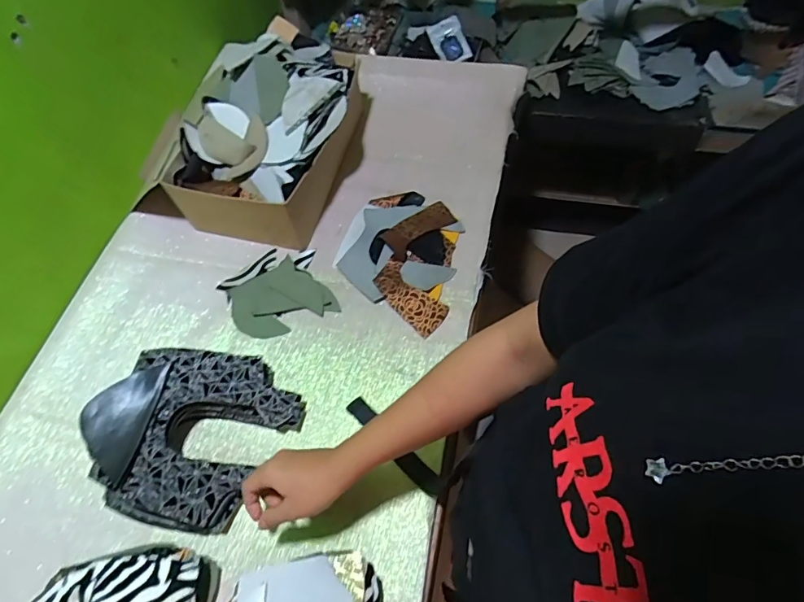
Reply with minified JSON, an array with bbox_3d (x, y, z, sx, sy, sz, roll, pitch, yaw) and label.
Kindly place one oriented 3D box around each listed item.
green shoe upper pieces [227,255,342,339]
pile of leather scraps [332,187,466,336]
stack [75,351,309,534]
[{"bbox_3d":[-0.179,-0.004,0.680,0.136,0.013,0.109,-28,63,-11],"label":"green shoe upper pieces"},{"bbox_3d":[-0.005,-0.074,0.699,0.172,0.021,0.218,13,63,11],"label":"pile of leather scraps"},{"bbox_3d":[-0.245,0.155,0.548,0.190,0.098,0.221,23,65,16],"label":"stack"}]

